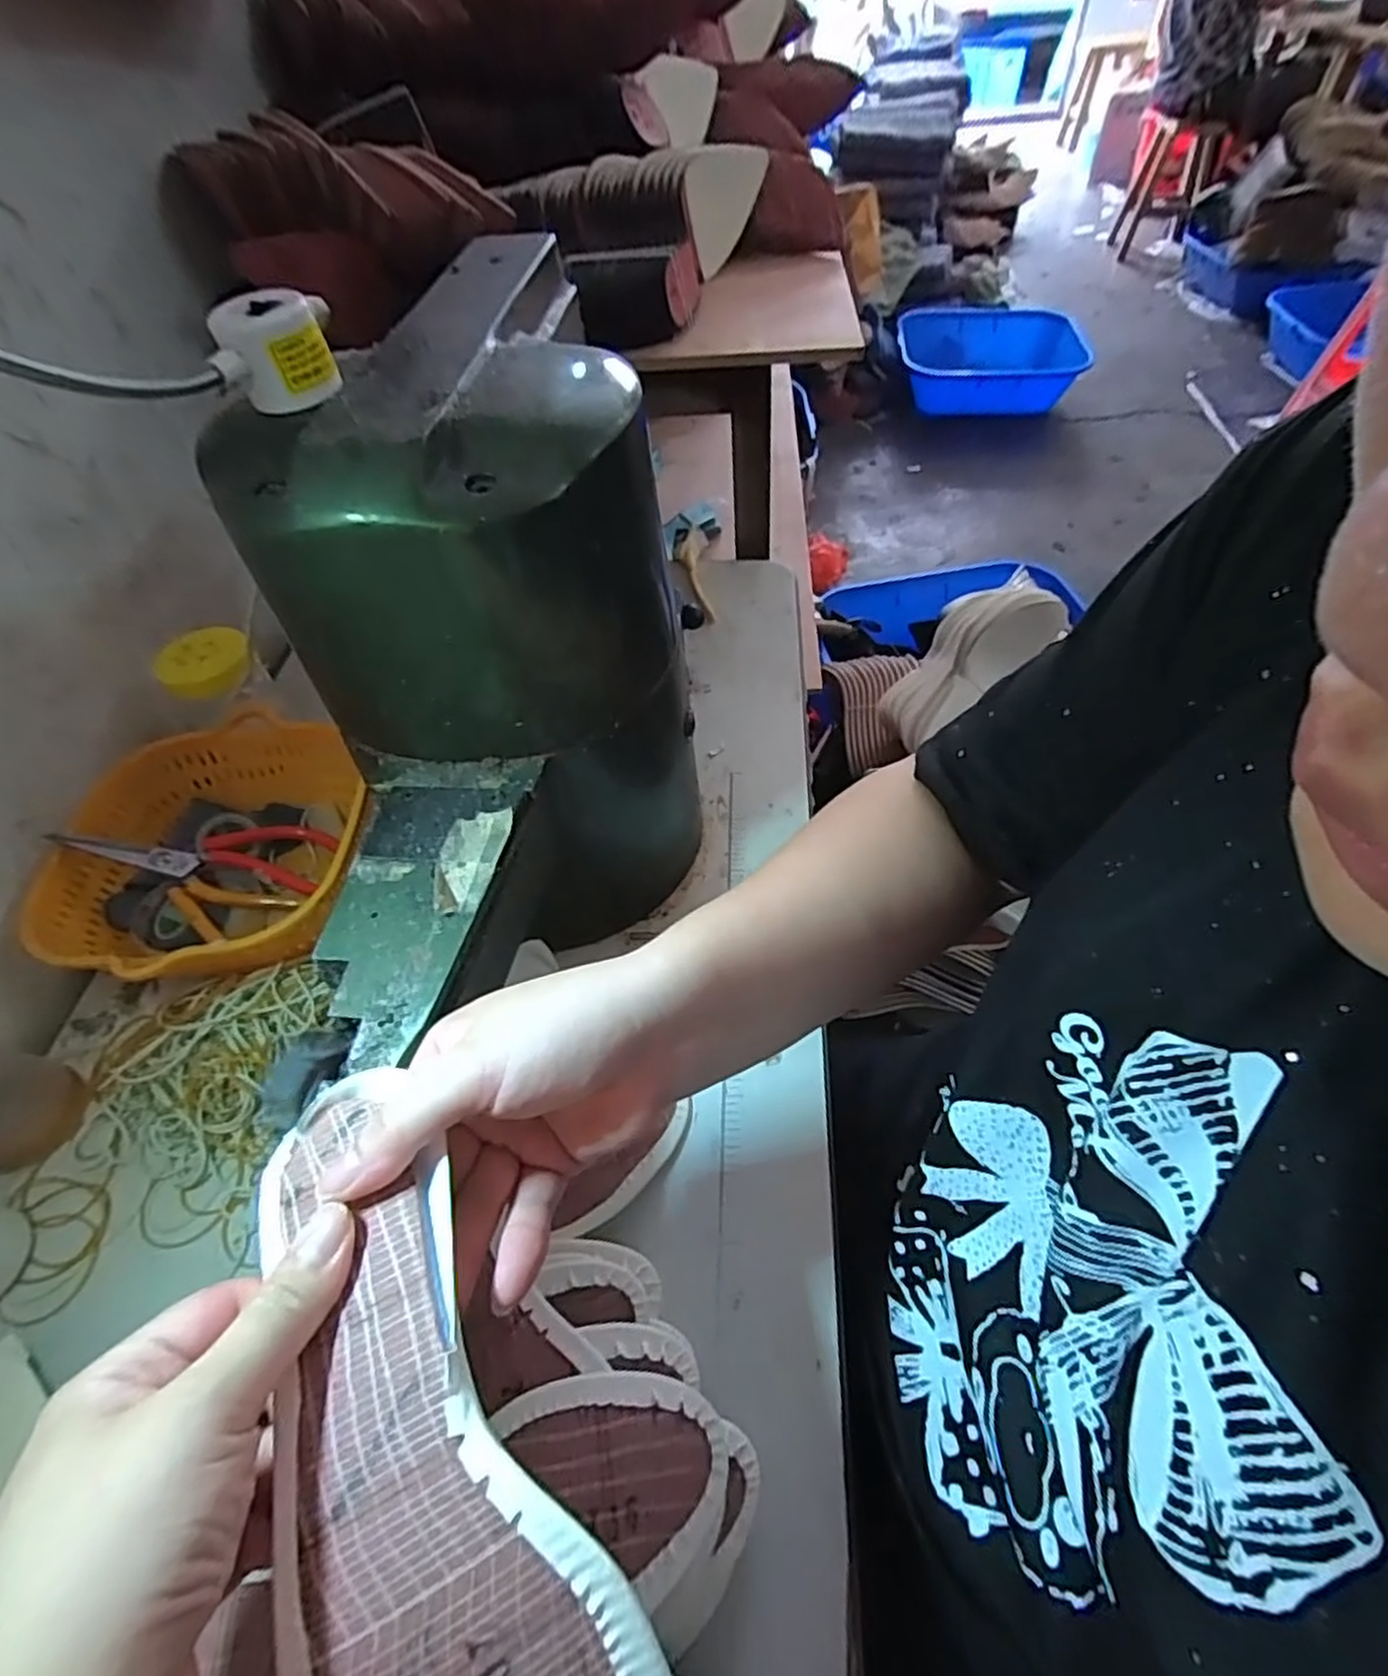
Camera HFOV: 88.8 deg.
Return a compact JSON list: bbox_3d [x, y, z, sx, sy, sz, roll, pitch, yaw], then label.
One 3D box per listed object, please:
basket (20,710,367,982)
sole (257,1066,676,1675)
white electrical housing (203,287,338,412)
[{"bbox_3d":[-0.349,0.018,0.524,0.193,0.085,0.224,-22,55,-11],"label":"basket"},{"bbox_3d":[-0.076,0.172,0.197,0.070,0.024,0.223,-29,61,-16],"label":"sole"},{"bbox_3d":[-0.180,-0.212,0.306,0.049,0.034,0.041,-24,56,-13],"label":"white electrical housing"}]

